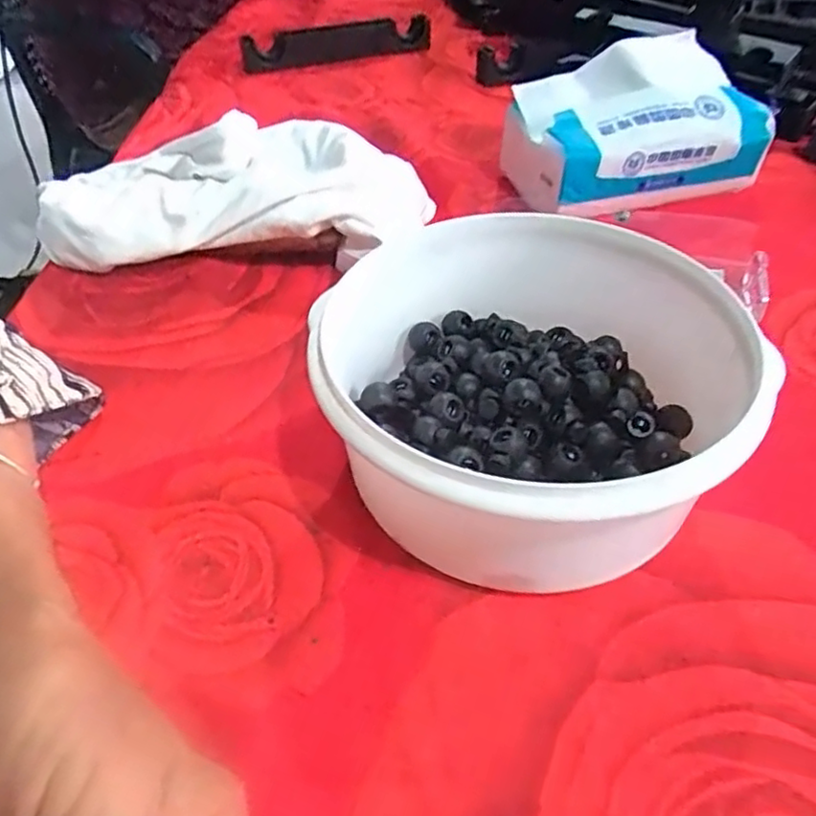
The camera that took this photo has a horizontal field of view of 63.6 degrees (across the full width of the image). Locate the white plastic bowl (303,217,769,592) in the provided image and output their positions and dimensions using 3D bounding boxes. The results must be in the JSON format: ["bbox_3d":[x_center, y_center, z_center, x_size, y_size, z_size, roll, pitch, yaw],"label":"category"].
[{"bbox_3d":[0.046,-0.004,0.267,0.147,0.077,0.154,-1,44,1],"label":"white plastic bowl"}]

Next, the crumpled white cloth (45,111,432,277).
[{"bbox_3d":[-0.106,-0.132,0.416,0.234,0.057,0.108,1,44,3],"label":"crumpled white cloth"}]

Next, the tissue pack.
[{"bbox_3d":[0.155,-0.190,0.449,0.162,0.083,0.089,-11,45,-10],"label":"tissue pack"}]

